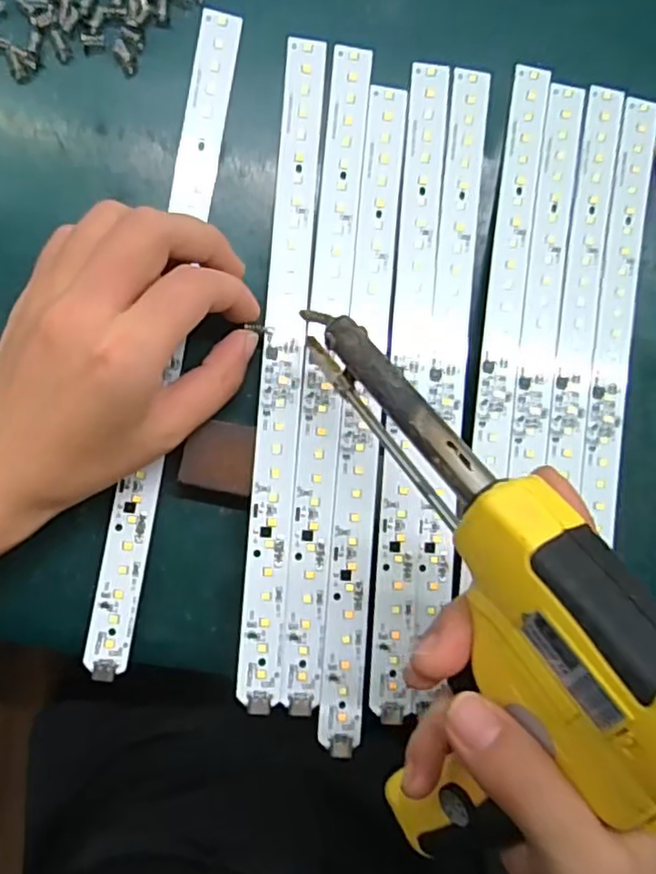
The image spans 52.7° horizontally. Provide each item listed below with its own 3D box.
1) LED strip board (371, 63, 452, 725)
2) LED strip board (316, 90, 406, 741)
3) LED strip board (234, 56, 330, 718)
[{"bbox_3d":[0.037,-0.027,0.288,0.018,0.008,0.282,5,83,-5],"label":"LED strip board"},{"bbox_3d":[0.017,-0.016,0.284,0.019,0.005,0.281,6,83,-10],"label":"LED strip board"},{"bbox_3d":[-0.018,-0.034,0.280,0.019,0.007,0.281,5,82,-7],"label":"LED strip board"}]

